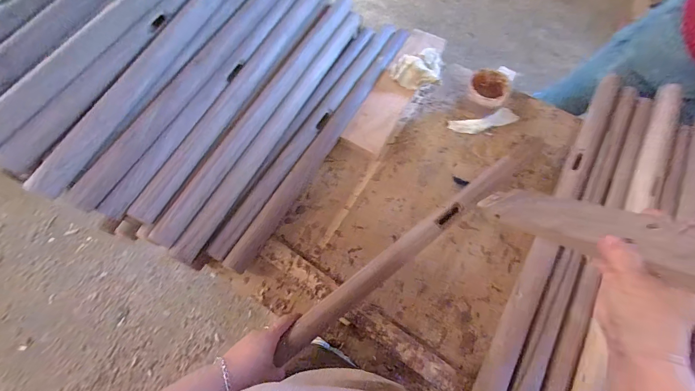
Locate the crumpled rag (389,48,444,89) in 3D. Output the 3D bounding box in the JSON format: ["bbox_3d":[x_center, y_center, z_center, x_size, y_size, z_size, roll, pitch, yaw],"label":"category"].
[{"bbox_3d":[0.166,-0.304,0.681,0.115,0.045,0.127,15,67,5],"label":"crumpled rag"}]

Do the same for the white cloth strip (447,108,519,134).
[{"bbox_3d":[0.313,-0.170,0.670,0.162,0.017,0.046,-16,68,-8],"label":"white cloth strip"}]

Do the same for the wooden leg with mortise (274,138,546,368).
[{"bbox_3d":[0.157,0.061,0.546,0.656,0.041,0.041,-34,72,-17],"label":"wooden leg with mortise"}]

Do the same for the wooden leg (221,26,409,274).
[{"bbox_3d":[-0.032,-0.136,0.642,0.041,0.032,0.669,28,69,10],"label":"wooden leg"}]

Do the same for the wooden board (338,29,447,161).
[{"bbox_3d":[0.115,-0.254,0.683,0.091,0.026,0.366,31,71,4],"label":"wooden board"}]

